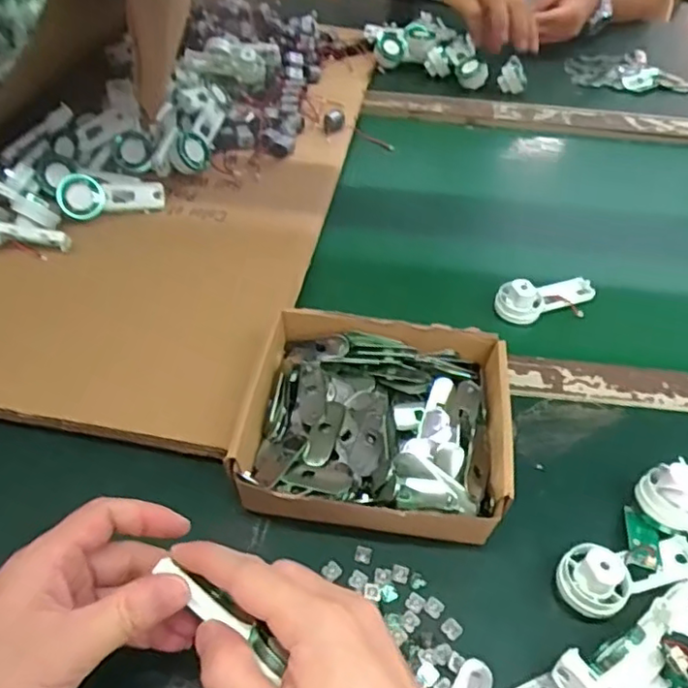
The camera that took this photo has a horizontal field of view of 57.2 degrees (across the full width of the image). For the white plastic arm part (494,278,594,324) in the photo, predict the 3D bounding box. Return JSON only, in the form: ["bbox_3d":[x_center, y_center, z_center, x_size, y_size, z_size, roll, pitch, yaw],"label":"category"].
[{"bbox_3d":[0.182,-0.043,0.554,0.098,0.028,0.037,-13,49,-14],"label":"white plastic arm part"}]

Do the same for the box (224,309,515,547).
[{"bbox_3d":[0.021,0.056,0.431,0.171,0.054,0.155,8,48,5],"label":"box"}]

